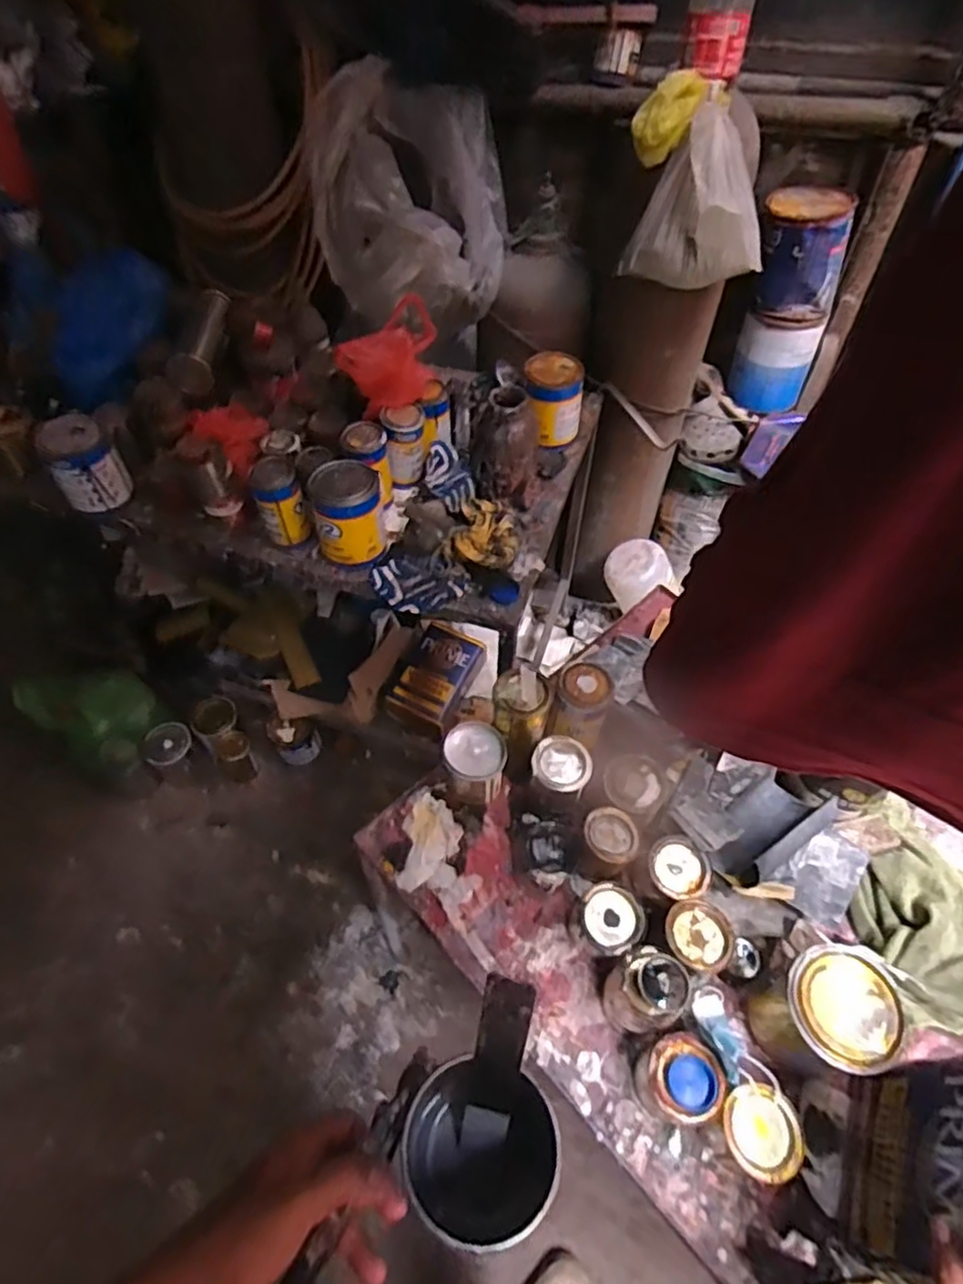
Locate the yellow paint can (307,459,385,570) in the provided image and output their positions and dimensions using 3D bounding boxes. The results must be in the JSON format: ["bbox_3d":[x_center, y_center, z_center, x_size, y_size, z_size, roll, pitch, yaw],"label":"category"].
[{"bbox_3d":[-0.206,-0.199,1.035,0.108,0.126,0.106,-4,53,-1],"label":"yellow paint can"}]

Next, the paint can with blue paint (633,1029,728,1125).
[{"bbox_3d":[0.193,0.429,0.655,0.073,0.079,0.071,-1,53,1],"label":"paint can with blue paint"}]

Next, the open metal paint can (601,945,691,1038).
[{"bbox_3d":[0.171,0.368,0.694,0.076,0.072,0.067,-32,59,-20],"label":"open metal paint can"}]

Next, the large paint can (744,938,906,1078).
[{"bbox_3d":[0.335,0.370,0.658,0.090,0.134,0.096,-1,53,1],"label":"large paint can"}]

